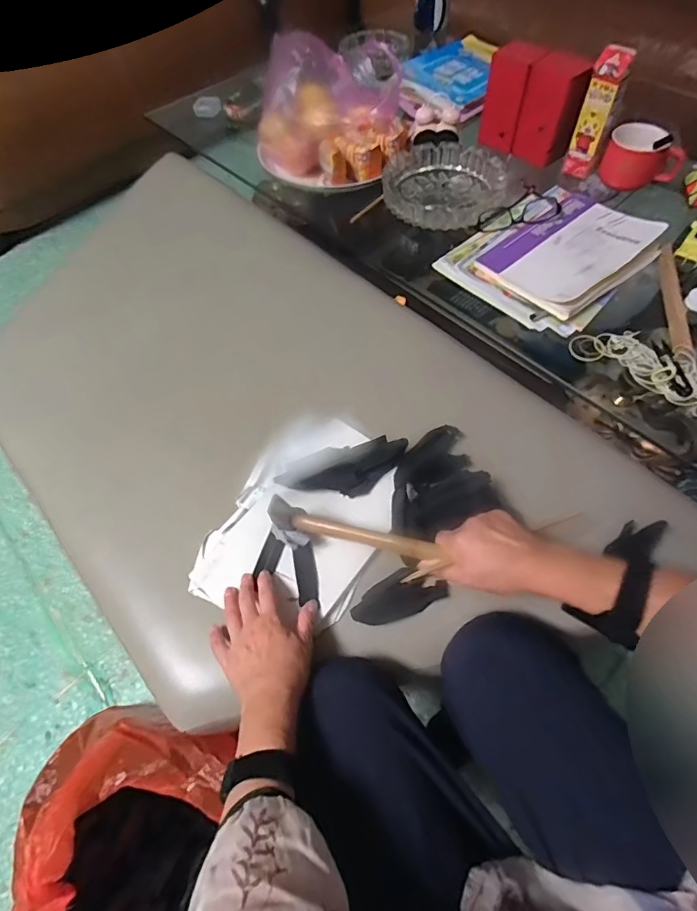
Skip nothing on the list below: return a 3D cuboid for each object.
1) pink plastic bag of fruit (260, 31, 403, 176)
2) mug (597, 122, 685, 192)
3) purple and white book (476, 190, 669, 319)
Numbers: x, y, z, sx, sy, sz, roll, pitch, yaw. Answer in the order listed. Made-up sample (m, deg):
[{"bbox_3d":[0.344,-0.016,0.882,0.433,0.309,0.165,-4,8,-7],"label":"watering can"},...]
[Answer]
[{"bbox_3d":[-0.034,-0.692,0.910,0.268,0.167,0.179,-2,59,1],"label":"pink plastic bag of fruit"},{"bbox_3d":[0.531,-0.538,0.827,0.128,0.095,0.082,28,65,18],"label":"mug"},{"bbox_3d":[0.359,-0.326,0.740,0.268,0.031,0.190,-36,59,-14],"label":"purple and white book"}]

